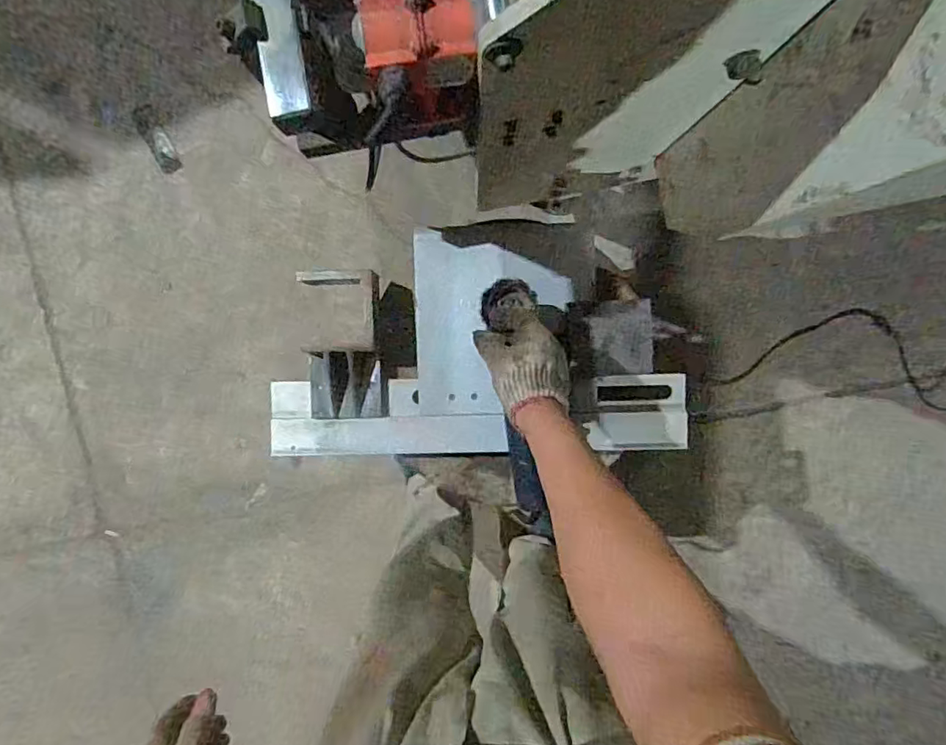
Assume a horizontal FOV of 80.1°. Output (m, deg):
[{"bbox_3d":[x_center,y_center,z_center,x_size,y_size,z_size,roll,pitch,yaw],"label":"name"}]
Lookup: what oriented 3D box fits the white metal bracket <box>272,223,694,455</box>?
[{"bbox_3d":[0.002,-0.036,0.751,0.556,0.047,0.292,-1,94,0],"label":"white metal bracket"}]

